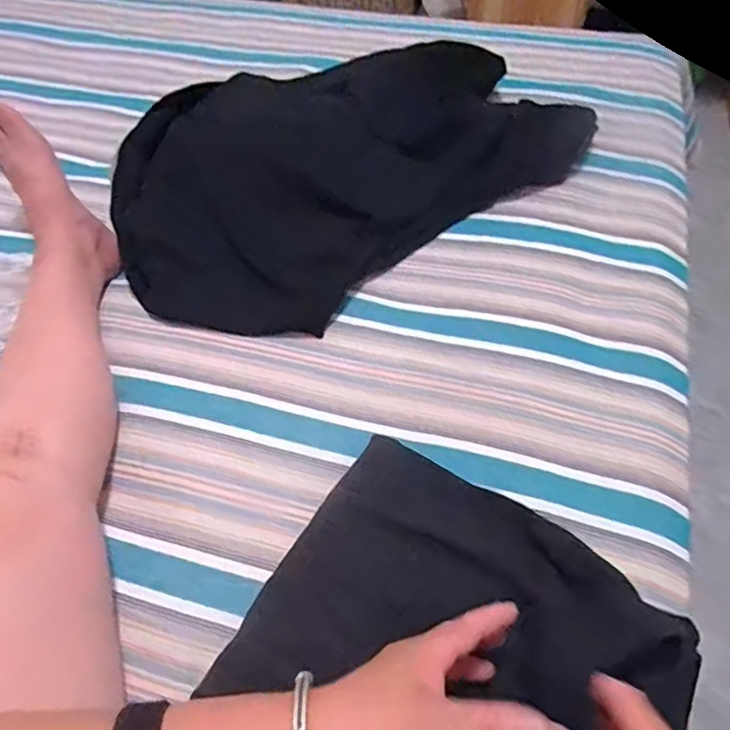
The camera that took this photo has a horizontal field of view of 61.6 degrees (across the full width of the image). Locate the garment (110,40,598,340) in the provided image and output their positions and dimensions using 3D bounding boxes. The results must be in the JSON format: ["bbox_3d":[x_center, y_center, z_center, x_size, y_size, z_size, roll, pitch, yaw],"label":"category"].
[{"bbox_3d":[-0.035,-0.285,0.812,0.619,0.084,0.387,-35,60,-21],"label":"garment"}]

